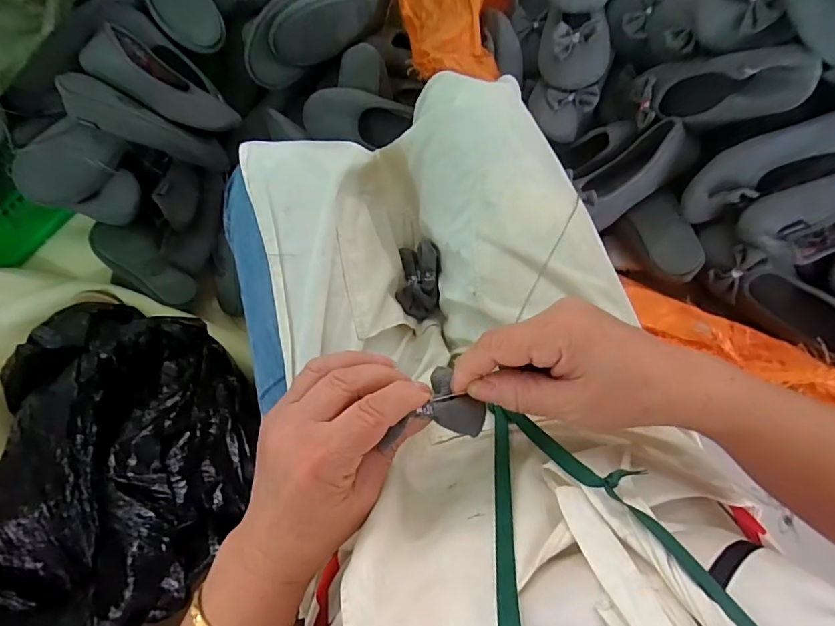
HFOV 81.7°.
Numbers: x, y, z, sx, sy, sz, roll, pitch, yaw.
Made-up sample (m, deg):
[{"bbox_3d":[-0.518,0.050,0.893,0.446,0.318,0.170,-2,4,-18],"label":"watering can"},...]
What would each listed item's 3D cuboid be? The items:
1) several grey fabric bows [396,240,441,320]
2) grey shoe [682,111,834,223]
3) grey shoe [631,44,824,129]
[{"bbox_3d":[0.002,-0.035,0.498,0.042,0.030,0.076,4,82,1],"label":"several grey fabric bows"},{"bbox_3d":[0.452,-0.187,0.594,0.241,0.085,0.069,-20,82,16],"label":"grey shoe"},{"bbox_3d":[0.377,-0.288,0.617,0.052,0.216,0.084,34,81,-40],"label":"grey shoe"}]

